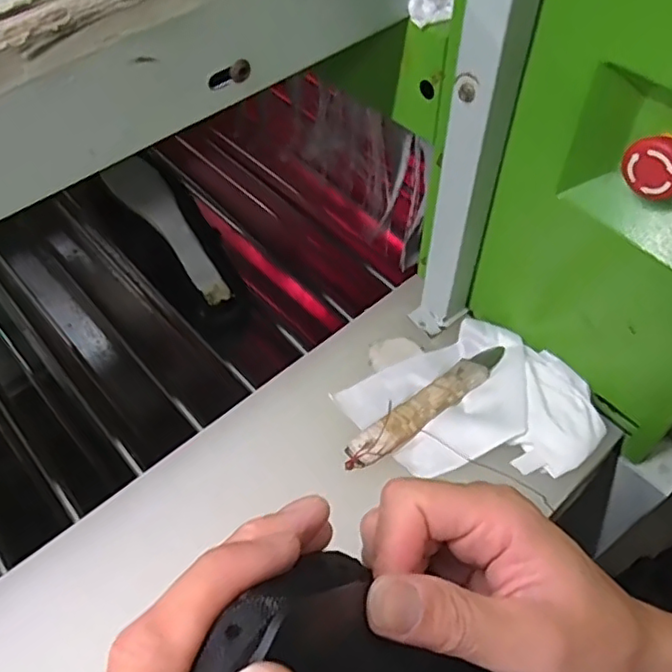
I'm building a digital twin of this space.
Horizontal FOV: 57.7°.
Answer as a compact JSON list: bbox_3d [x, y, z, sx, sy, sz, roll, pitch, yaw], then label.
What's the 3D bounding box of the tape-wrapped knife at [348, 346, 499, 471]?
[{"bbox_3d":[0.076,0.055,0.501,0.165,0.015,0.028,-32,60,-20],"label":"tape-wrapped knife"}]

